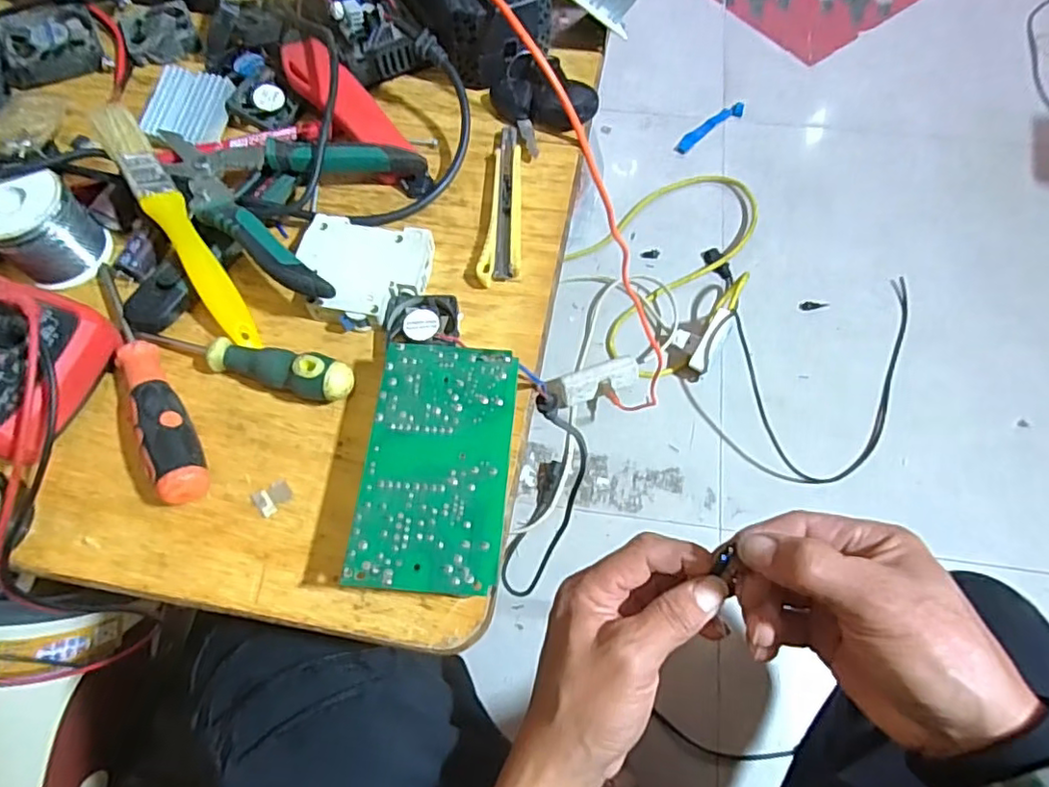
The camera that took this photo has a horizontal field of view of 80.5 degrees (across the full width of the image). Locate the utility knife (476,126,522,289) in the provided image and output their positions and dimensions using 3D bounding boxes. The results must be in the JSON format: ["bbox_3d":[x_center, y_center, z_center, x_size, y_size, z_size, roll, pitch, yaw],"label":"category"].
[{"bbox_3d":[-0.013,-0.125,0.399,0.024,0.007,0.127,2,65,2],"label":"utility knife"}]

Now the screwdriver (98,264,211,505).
[{"bbox_3d":[-0.208,-0.015,0.339,0.021,0.023,0.165,-28,67,-12],"label":"screwdriver"}]

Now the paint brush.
[{"bbox_3d":[-0.205,-0.099,0.366,0.022,0.014,0.166,-31,87,-10],"label":"paint brush"}]

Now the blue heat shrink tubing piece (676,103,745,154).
[{"bbox_3d":[0.353,-0.510,1.187,0.172,0.010,0.033,-35,69,-11],"label":"blue heat shrink tubing piece"}]

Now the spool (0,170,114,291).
[{"bbox_3d":[-0.290,-0.099,0.374,0.047,0.053,0.054,36,70,16],"label":"spool"}]

